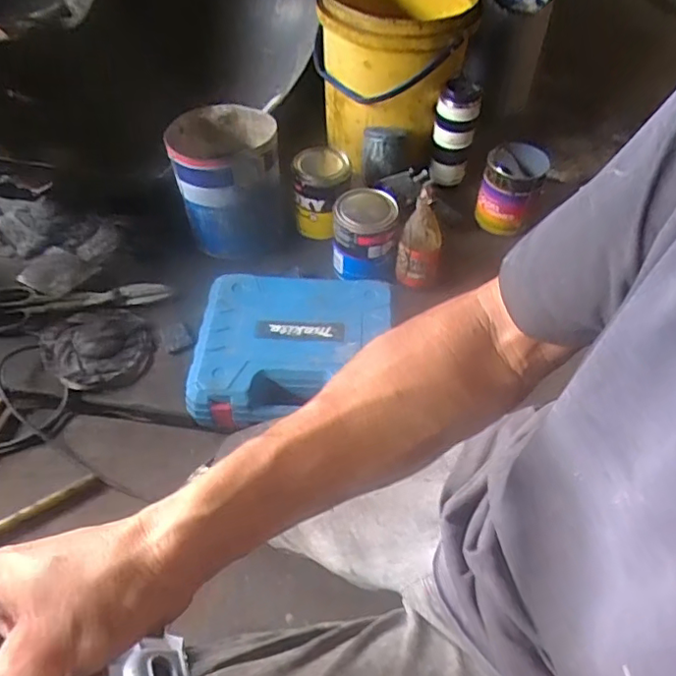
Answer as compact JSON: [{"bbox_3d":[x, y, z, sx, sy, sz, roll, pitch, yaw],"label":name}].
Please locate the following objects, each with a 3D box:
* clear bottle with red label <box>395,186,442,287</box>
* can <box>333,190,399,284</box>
[{"bbox_3d":[0.129,-0.147,0.909,0.051,0.167,0.055,1,54,-2],"label":"clear bottle with red label"},{"bbox_3d":[0.043,-0.167,0.960,0.101,0.107,0.107,0,53,-2],"label":"can"}]

